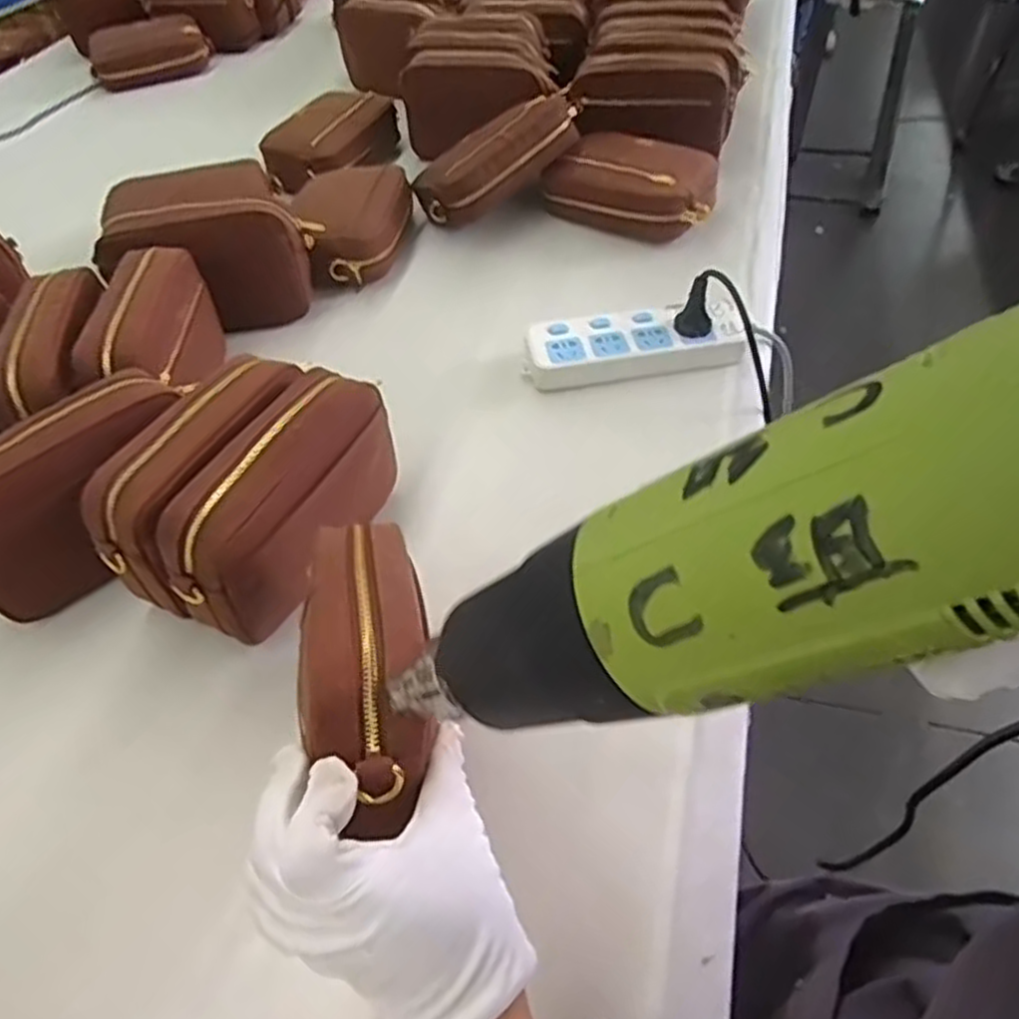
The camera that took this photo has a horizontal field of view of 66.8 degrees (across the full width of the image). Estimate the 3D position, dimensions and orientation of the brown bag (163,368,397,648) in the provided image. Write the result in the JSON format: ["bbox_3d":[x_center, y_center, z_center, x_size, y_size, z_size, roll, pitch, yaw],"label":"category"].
[{"bbox_3d":[-0.156,-0.002,0.557,0.063,0.126,0.204,19,52,21],"label":"brown bag"}]

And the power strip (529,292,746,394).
[{"bbox_3d":[0.118,-0.157,0.738,0.205,0.043,0.078,-7,47,0],"label":"power strip"}]

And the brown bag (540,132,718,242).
[{"bbox_3d":[0.144,-0.377,0.899,0.189,0.071,0.107,20,53,22],"label":"brown bag"}]

